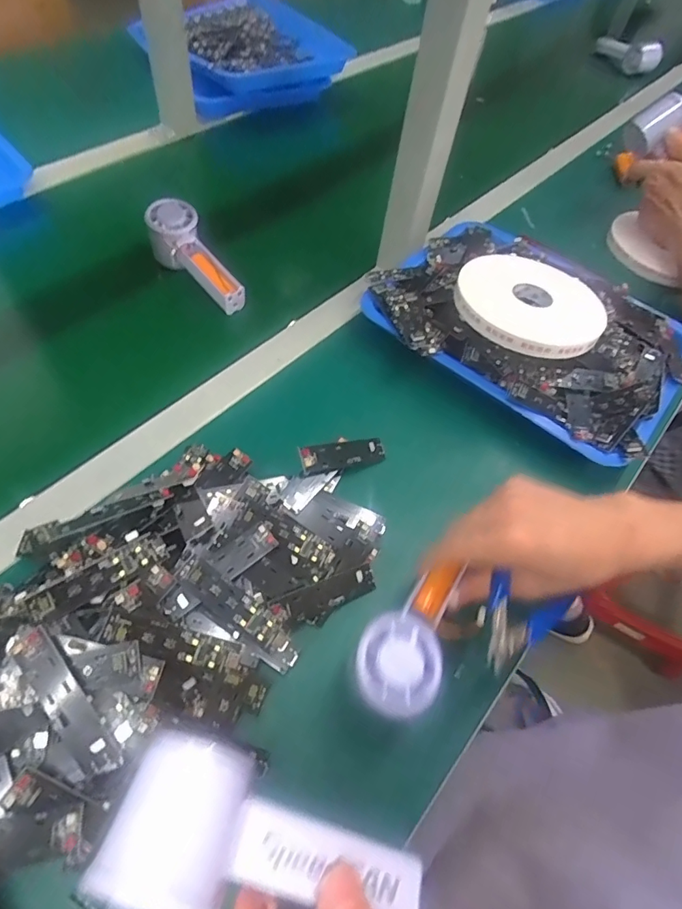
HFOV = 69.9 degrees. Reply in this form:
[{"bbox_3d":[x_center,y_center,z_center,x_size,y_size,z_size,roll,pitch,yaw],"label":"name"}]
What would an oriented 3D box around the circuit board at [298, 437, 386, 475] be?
[{"bbox_3d":[0.002,0.000,0.453,0.090,0.010,0.027,-7,76,-35],"label":"circuit board"}]

